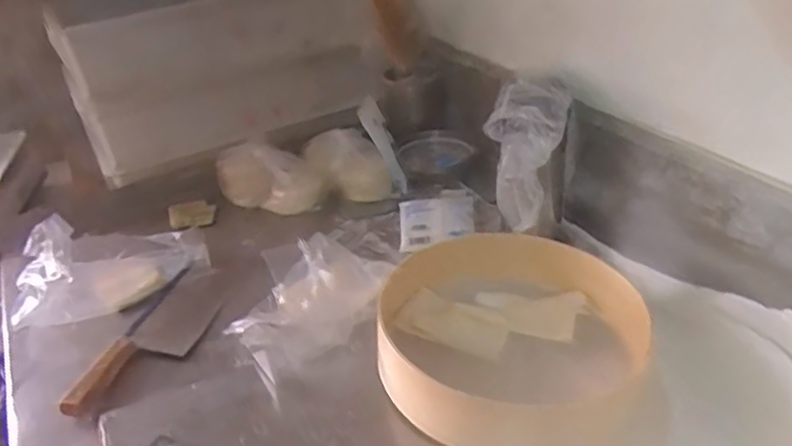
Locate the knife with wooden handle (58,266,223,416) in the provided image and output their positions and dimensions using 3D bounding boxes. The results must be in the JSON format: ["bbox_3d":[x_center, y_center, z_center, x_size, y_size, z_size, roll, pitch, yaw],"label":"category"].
[{"bbox_3d":[-0.301,0.139,0.828,0.089,0.026,0.276,9,36,21],"label":"knife with wooden handle"}]

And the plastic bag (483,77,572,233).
[{"bbox_3d":[0.164,-0.108,0.837,0.092,0.095,0.223,8,76,17],"label":"plastic bag"}]

